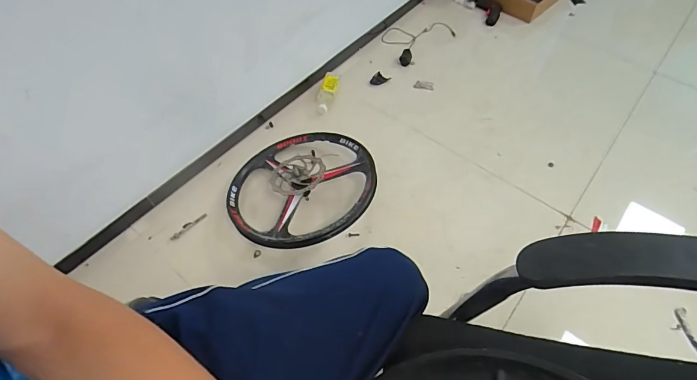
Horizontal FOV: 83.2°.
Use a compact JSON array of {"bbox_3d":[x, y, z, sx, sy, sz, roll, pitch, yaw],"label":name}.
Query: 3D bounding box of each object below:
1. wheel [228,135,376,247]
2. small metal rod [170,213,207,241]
[{"bbox_3d":[-0.131,-0.016,1.074,0.401,0.068,0.401,1,54,-1],"label":"wheel"},{"bbox_3d":[-0.442,0.101,1.086,0.023,0.015,0.110,39,62,24],"label":"small metal rod"}]

